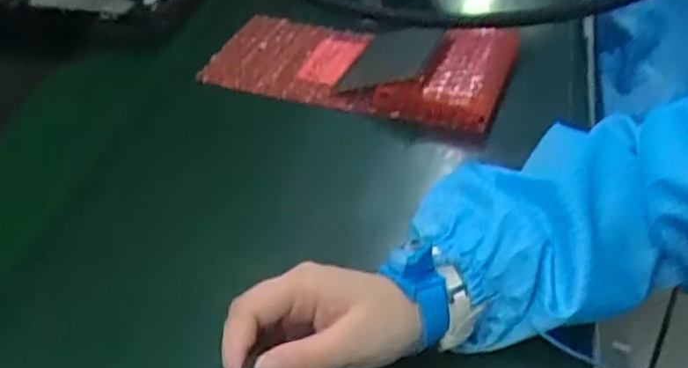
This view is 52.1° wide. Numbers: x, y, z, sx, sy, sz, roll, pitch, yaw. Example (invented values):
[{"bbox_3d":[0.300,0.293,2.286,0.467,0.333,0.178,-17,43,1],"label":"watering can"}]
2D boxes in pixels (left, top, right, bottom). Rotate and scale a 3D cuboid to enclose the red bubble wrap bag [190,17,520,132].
[{"bbox_3d":[0.010,-0.114,0.629,0.270,0.044,0.122,12,43,20],"label":"red bubble wrap bag"}]

